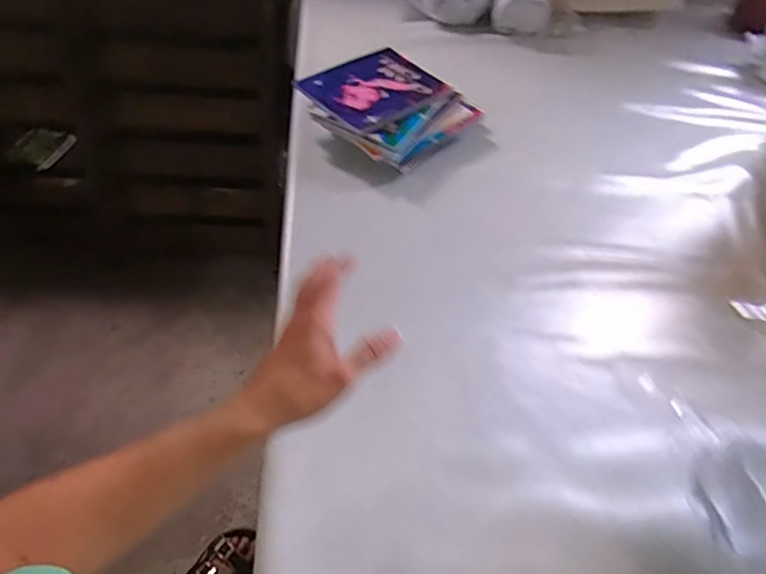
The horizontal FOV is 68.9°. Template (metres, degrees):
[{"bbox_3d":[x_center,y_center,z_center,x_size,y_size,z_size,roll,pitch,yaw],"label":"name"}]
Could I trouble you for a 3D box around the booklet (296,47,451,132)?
[{"bbox_3d":[-0.006,-0.302,0.847,0.194,0.013,0.148,-33,63,-28],"label":"booklet"}]

